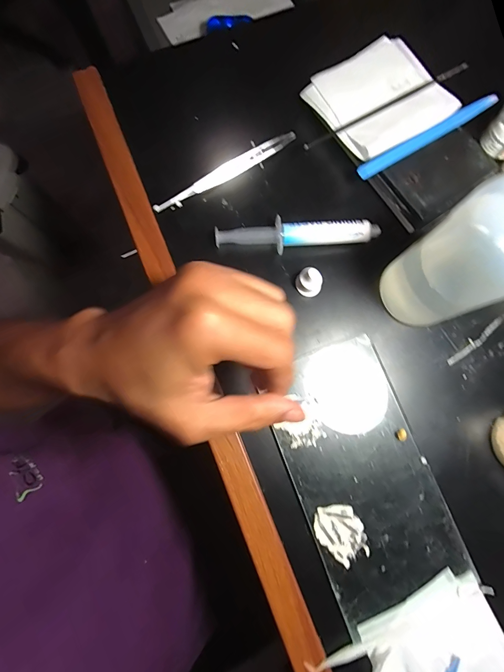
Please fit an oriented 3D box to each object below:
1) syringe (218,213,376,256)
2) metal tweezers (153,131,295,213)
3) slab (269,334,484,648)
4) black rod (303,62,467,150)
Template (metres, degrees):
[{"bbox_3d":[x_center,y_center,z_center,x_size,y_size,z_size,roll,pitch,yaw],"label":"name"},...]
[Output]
[{"bbox_3d":[0.038,-0.084,0.273,0.135,0.017,0.024,0,79,-1],"label":"syringe"},{"bbox_3d":[-0.021,-0.145,0.284,0.141,0.013,0.013,-31,81,-7],"label":"metal tweezers"},{"bbox_3d":[0.081,0.103,0.246,0.099,0.008,0.185,-21,80,-5],"label":"slab"},{"bbox_3d":[0.114,-0.196,0.275,0.162,0.006,0.007,-28,81,-6],"label":"black rod"}]

